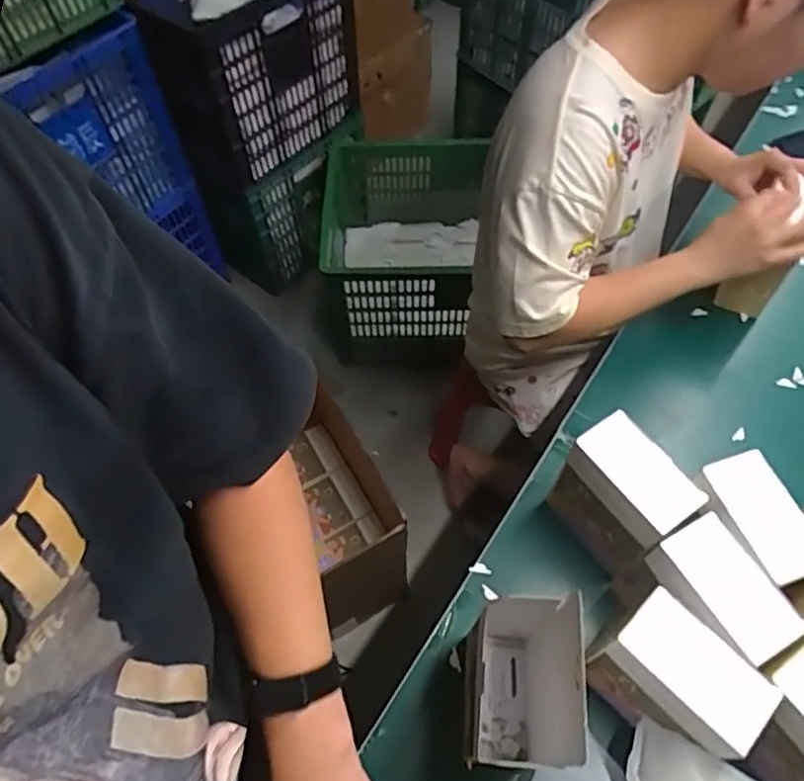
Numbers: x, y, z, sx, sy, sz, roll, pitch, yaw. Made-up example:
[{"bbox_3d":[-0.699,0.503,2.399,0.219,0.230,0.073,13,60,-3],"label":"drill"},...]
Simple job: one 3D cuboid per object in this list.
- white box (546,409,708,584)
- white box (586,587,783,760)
[{"bbox_3d":[0.233,0.121,0.658,0.069,0.169,0.117,-30,62,-16],"label":"white box"},{"bbox_3d":[0.245,0.271,0.567,0.078,0.146,0.126,-37,65,-20],"label":"white box"}]

